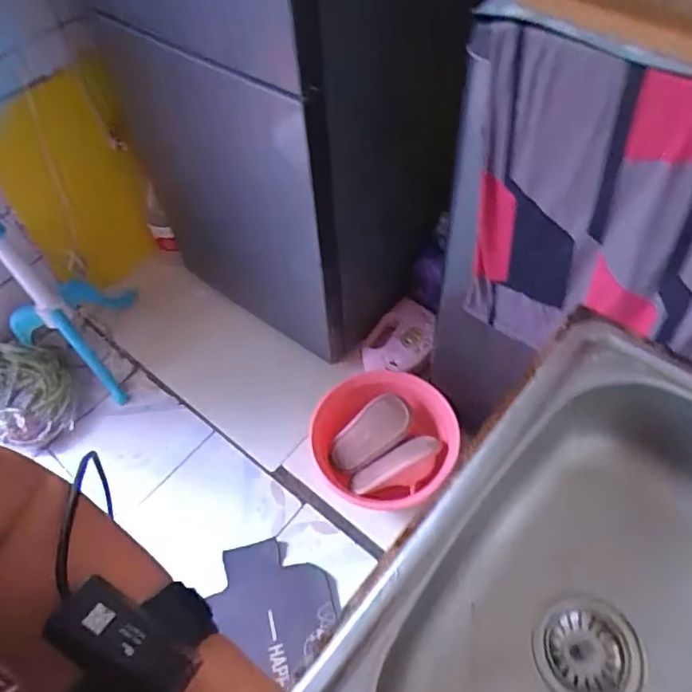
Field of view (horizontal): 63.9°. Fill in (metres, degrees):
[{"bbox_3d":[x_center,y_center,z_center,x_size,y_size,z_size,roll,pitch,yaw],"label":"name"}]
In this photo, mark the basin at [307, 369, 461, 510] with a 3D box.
[{"bbox_3d":[0.078,0.204,1.220,0.320,0.130,0.285,28,61,20],"label":"basin"}]

